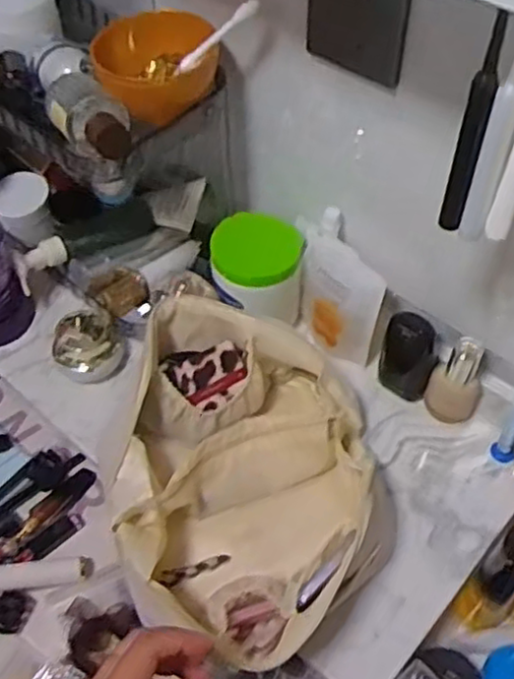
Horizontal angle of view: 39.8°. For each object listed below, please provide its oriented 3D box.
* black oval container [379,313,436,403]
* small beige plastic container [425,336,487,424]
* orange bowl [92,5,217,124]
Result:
[{"bbox_3d":[0.147,0.021,0.698,0.049,0.111,0.031,5,53,5],"label":"black oval container"},{"bbox_3d":[0.195,0.039,0.683,0.046,0.103,0.035,38,62,25],"label":"small beige plastic container"},{"bbox_3d":[-0.086,-0.239,0.614,0.105,0.049,0.098,0,53,1],"label":"orange bowl"}]

